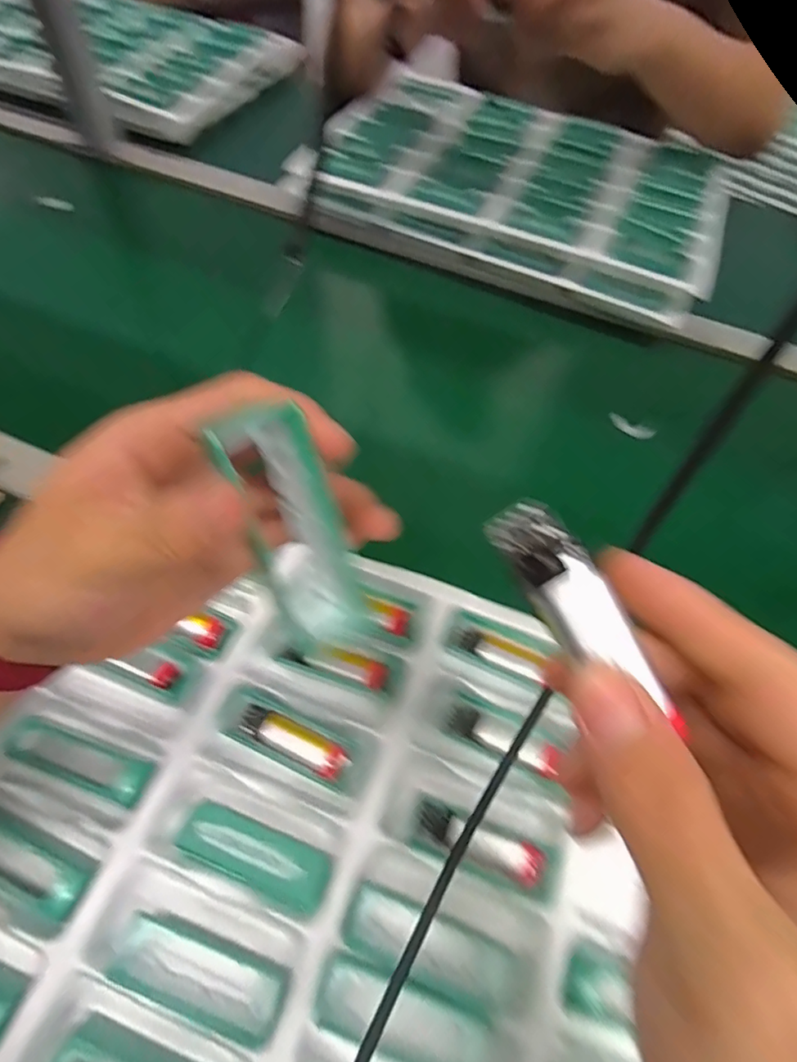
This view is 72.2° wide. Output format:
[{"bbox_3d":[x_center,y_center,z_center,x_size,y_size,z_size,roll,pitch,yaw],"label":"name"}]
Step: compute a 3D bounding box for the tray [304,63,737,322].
[{"bbox_3d":[0.145,-0.424,0.658,0.470,0.048,0.318,19,59,6],"label":"tray"}]

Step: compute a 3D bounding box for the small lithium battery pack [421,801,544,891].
[{"bbox_3d":[0.044,0.170,0.297,0.069,0.012,0.018,20,59,6],"label":"small lithium battery pack"}]

